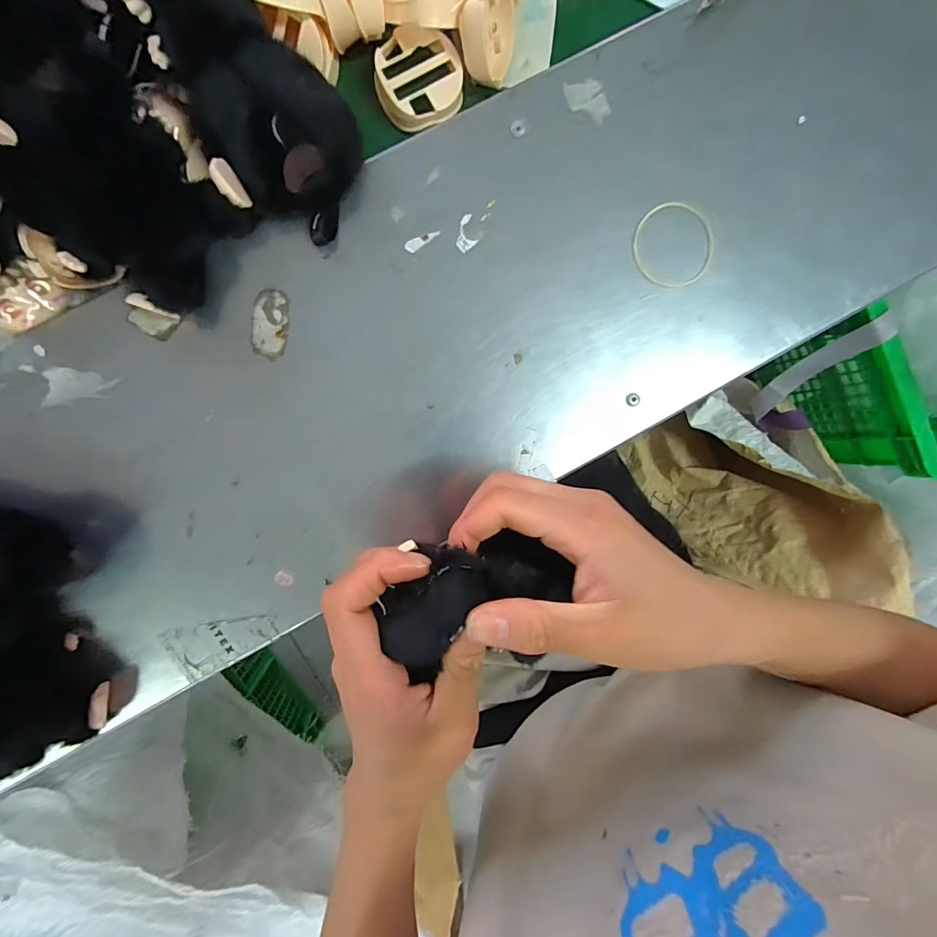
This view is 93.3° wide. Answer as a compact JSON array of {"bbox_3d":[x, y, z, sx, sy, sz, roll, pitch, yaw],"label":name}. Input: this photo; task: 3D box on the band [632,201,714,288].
[{"bbox_3d":[0.137,-0.150,0.295,0.055,0.004,0.054,-17,96,-4],"label":"band"}]

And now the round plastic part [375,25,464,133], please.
[{"bbox_3d":[-0.032,-0.250,0.284,0.056,0.009,0.054,-24,96,-3],"label":"round plastic part"}]

